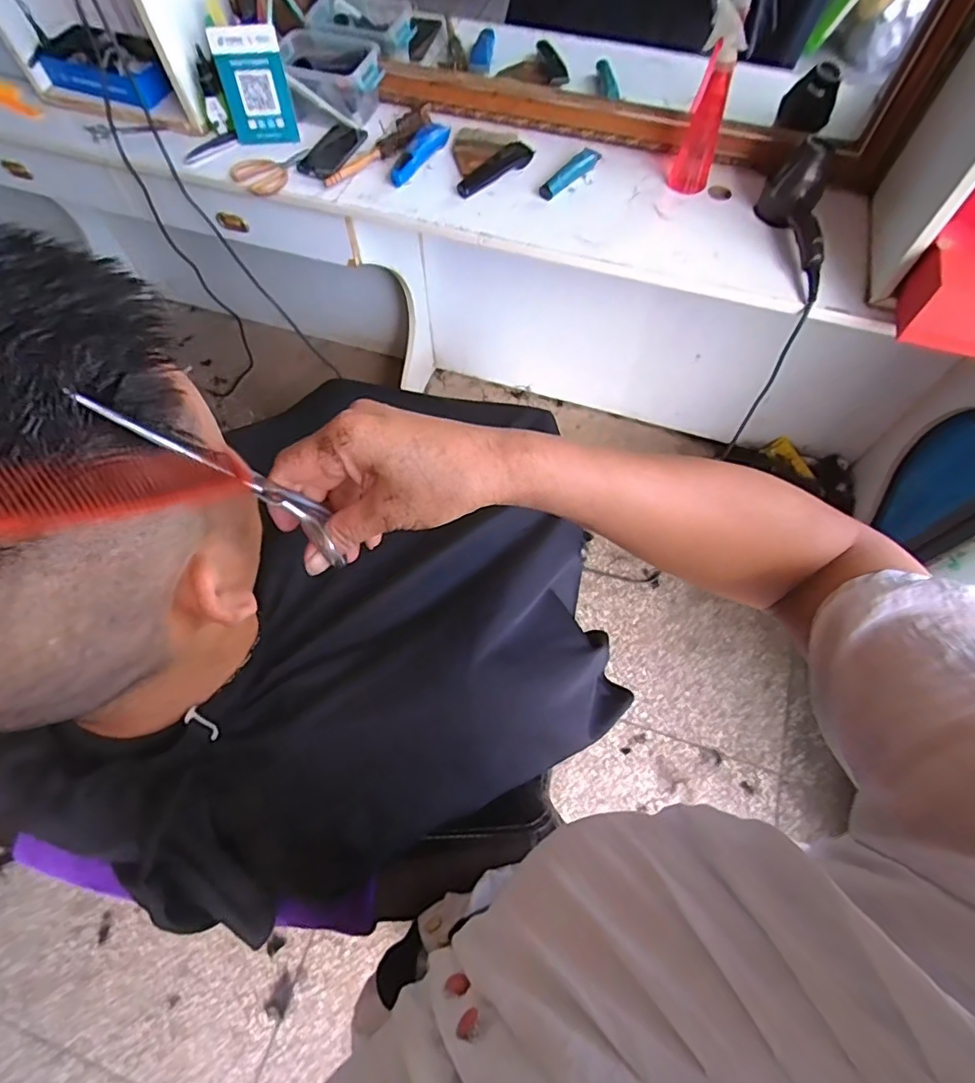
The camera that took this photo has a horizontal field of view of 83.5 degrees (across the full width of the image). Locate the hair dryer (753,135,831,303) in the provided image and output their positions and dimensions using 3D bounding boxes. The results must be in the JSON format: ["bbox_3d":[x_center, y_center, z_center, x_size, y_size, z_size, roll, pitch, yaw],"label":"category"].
[{"bbox_3d":[0.511,-0.527,0.898,0.076,0.114,0.263,5,64,3],"label":"hair dryer"}]

